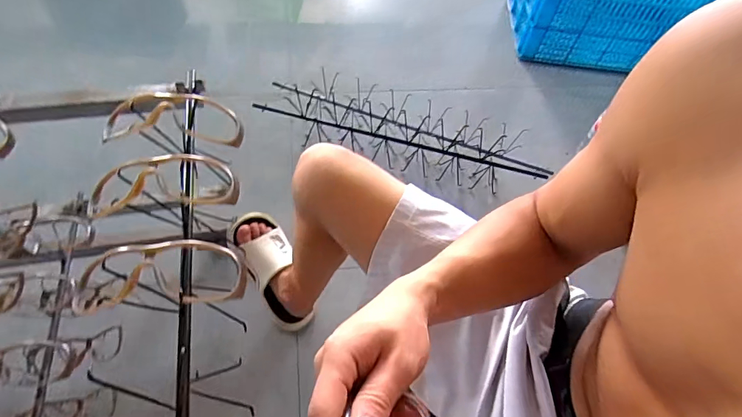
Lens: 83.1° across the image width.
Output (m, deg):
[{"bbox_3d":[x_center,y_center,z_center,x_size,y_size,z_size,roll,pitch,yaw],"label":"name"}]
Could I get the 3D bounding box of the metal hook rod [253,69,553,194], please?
[{"bbox_3d":[0.077,-0.176,1.019,0.683,0.170,0.110,16,57,5],"label":"metal hook rod"}]

